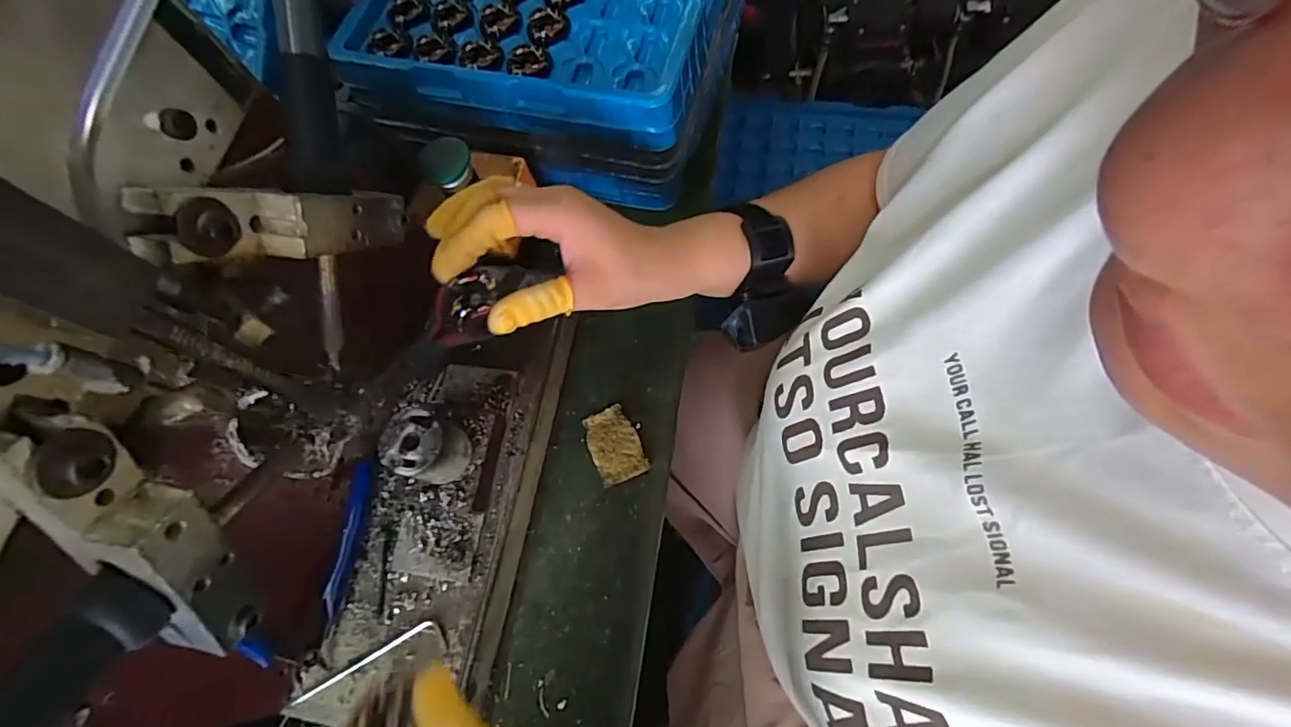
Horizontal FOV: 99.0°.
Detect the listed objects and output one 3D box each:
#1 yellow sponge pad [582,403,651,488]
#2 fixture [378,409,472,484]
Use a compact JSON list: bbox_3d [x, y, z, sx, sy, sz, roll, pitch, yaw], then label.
[{"bbox_3d":[-0.022,0.057,0.392,0.034,0.007,0.052,-23,70,-4],"label":"yellow sponge pad"},{"bbox_3d":[-0.119,0.046,0.302,0.036,0.039,0.034,15,72,10],"label":"fixture"}]

